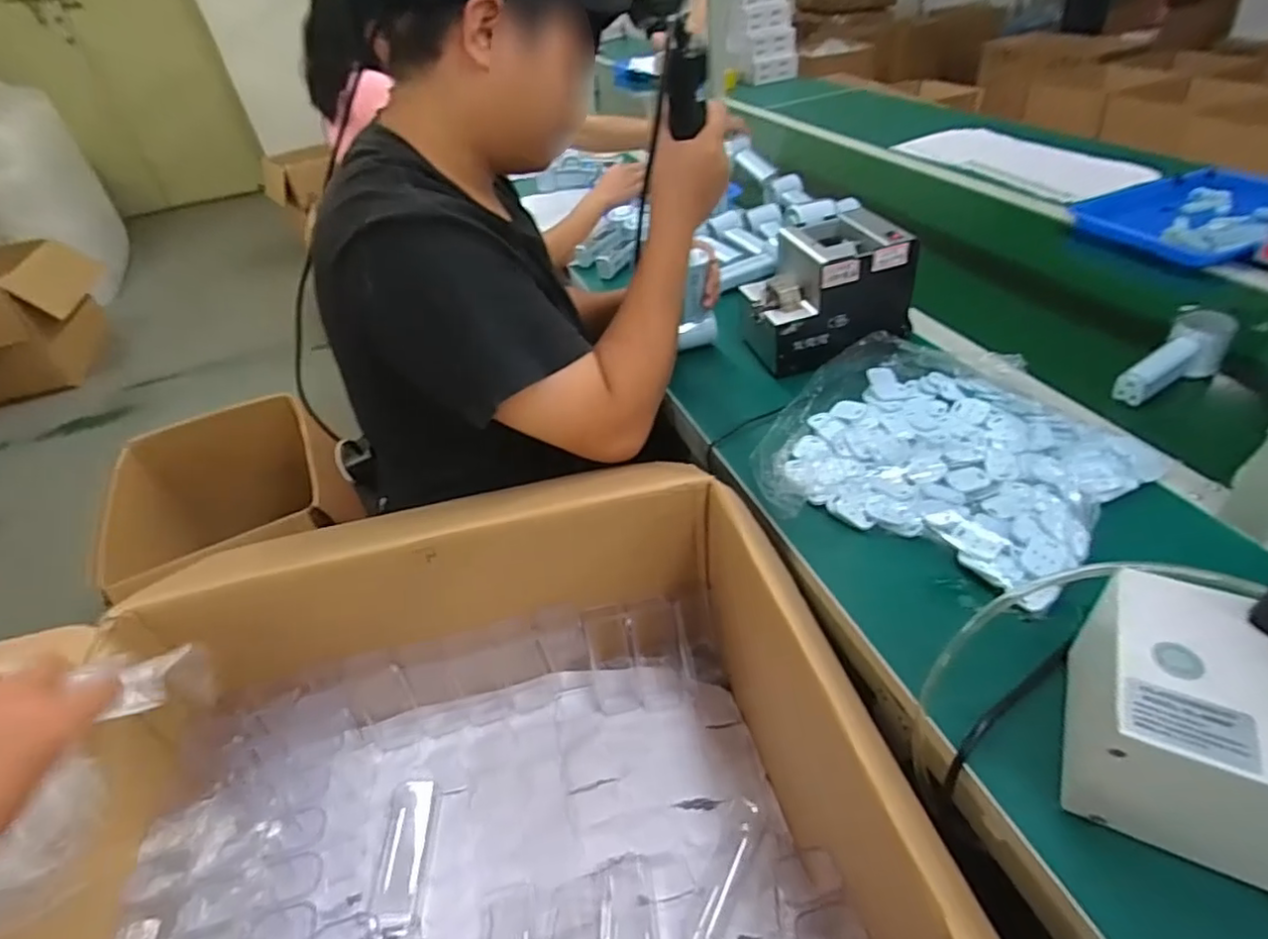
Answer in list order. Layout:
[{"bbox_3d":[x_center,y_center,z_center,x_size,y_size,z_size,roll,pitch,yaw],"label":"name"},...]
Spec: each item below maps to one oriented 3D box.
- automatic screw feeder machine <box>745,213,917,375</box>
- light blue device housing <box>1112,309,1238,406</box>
[{"bbox_3d":[0.245,-0.229,0.817,0.186,0.149,0.148,-16,41,-10],"label":"automatic screw feeder machine"},{"bbox_3d":[0.585,-0.116,0.696,0.135,0.067,0.056,-31,45,-8],"label":"light blue device housing"}]

